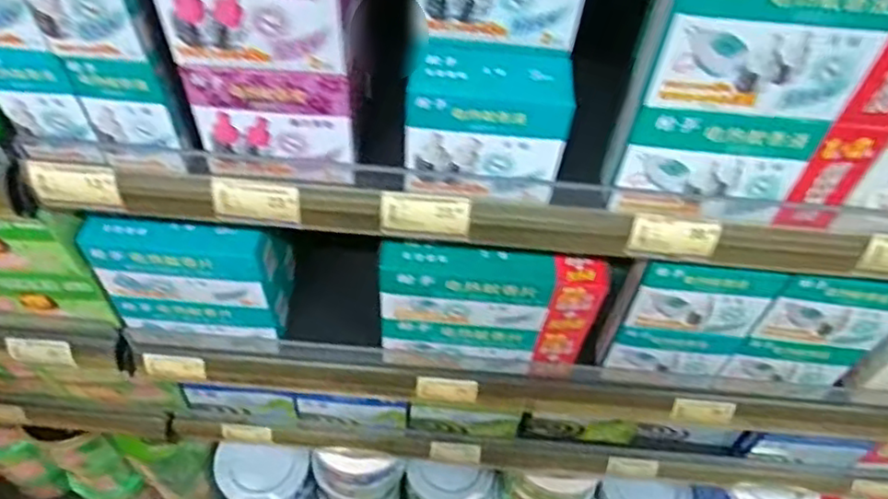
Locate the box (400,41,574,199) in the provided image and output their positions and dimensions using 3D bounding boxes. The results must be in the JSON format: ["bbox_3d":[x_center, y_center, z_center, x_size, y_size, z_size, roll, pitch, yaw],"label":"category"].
[{"bbox_3d":[0.031,-0.091,0.480,0.111,0.098,0.052,5,51,0],"label":"box"}]

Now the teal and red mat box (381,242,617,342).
[{"bbox_3d":[0.045,0.042,0.636,0.207,0.100,0.038,8,51,2],"label":"teal and red mat box"}]

